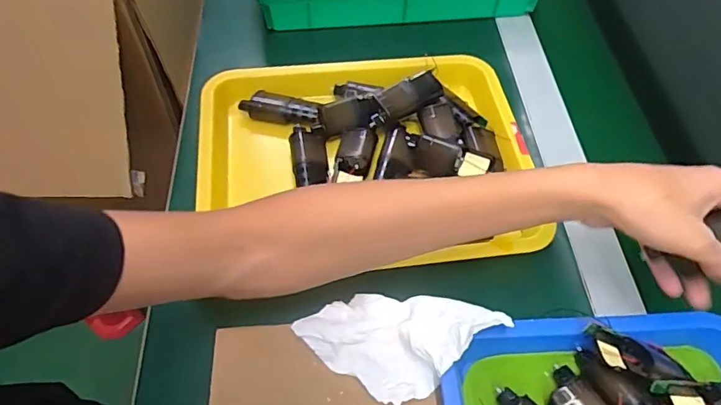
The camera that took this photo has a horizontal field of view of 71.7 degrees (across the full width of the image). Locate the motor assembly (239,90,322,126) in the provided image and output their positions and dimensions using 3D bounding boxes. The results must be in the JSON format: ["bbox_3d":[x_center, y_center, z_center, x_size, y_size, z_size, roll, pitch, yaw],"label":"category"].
[{"bbox_3d":[-0.089,-0.105,0.554,0.087,0.023,0.030,15,58,7],"label":"motor assembly"}]

